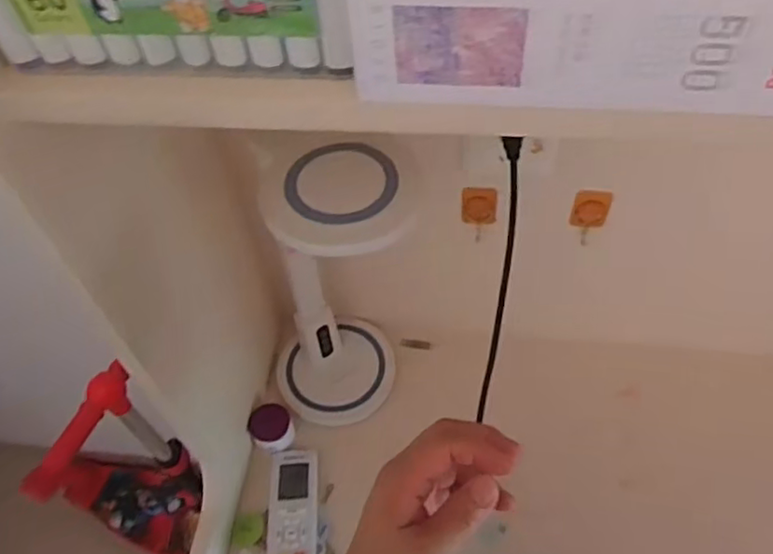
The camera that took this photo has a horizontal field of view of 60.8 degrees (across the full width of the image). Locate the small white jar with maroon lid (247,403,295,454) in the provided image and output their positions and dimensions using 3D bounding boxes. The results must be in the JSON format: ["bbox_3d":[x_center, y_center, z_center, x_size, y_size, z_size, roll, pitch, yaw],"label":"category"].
[{"bbox_3d":[-0.134,0.177,0.769,0.050,0.031,0.052,-29,57,-16],"label":"small white jar with maroon lid"}]

